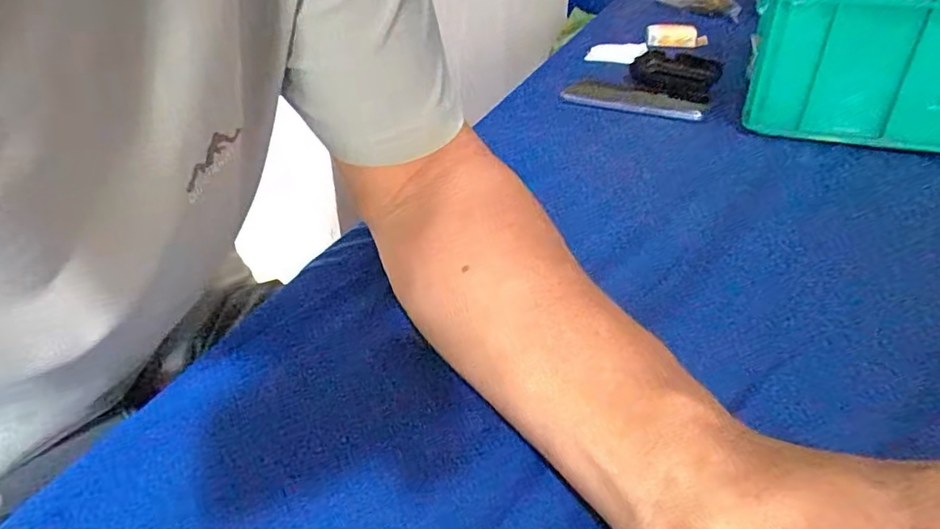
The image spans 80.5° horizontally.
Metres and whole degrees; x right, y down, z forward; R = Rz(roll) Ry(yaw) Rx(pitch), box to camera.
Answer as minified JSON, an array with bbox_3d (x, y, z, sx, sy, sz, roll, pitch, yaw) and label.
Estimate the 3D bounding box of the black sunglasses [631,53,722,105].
[{"bbox_3d":[0.271,-0.249,0.732,0.047,0.047,0.135,-15,34,-23],"label":"black sunglasses"}]

